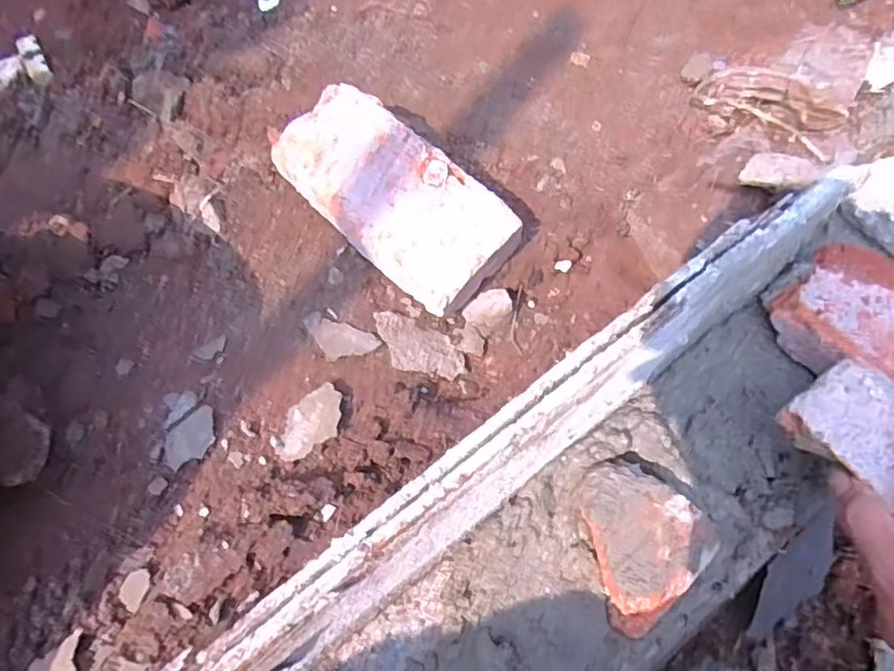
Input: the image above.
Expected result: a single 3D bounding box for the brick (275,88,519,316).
[{"bbox_3d":[-0.039,-0.095,0.432,0.171,0.051,0.084,41,73,15],"label":"brick"}]

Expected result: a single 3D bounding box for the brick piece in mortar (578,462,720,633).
[{"bbox_3d":[0.126,0.127,0.383,0.070,0.036,0.097,-13,68,-6],"label":"brick piece in mortar"}]

